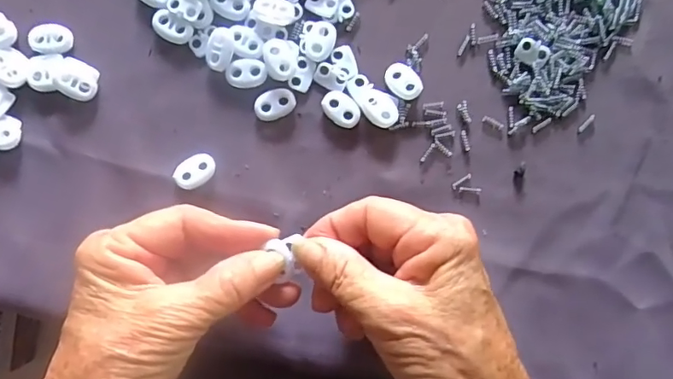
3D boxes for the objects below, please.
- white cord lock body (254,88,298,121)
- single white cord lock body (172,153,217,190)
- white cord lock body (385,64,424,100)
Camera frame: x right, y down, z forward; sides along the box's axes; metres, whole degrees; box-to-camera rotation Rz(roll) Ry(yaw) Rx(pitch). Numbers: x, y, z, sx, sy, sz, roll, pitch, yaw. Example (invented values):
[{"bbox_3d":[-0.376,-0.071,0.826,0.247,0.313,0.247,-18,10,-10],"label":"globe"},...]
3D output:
[{"bbox_3d":[-0.034,-0.047,0.288,0.024,0.005,0.016,-28,90,-2],"label":"white cord lock body"},{"bbox_3d":[-0.077,-0.010,0.285,0.023,0.006,0.015,-37,91,-2],"label":"single white cord lock body"},{"bbox_3d":[0.037,-0.059,0.287,0.016,0.008,0.022,-36,90,-2],"label":"white cord lock body"}]

